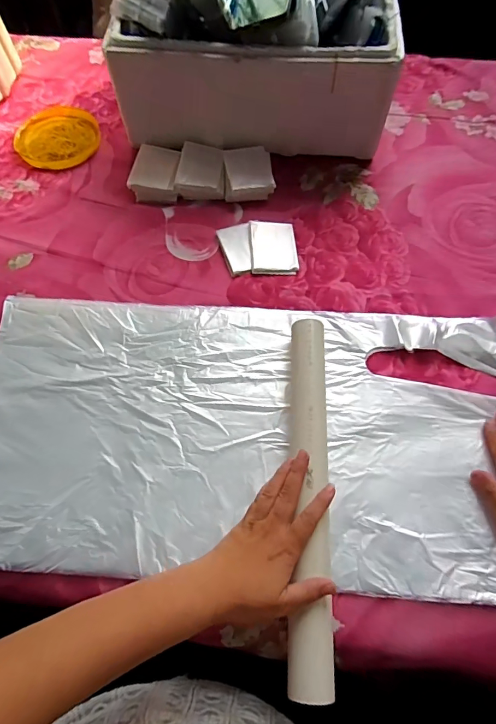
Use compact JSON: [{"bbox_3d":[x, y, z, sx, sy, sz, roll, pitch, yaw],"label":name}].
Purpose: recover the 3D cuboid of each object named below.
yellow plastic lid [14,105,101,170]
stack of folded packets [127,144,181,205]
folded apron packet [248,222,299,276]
[{"bbox_3d":[-0.315,-0.376,0.679,0.133,0.011,0.138,0,64,1],"label":"yellow plastic lid"},{"bbox_3d":[-0.141,-0.288,0.630,0.071,0.028,0.088,4,64,3],"label":"stack of folded packets"},{"bbox_3d":[0.036,-0.160,0.576,0.064,0.011,0.088,-3,64,0],"label":"folded apron packet"}]

